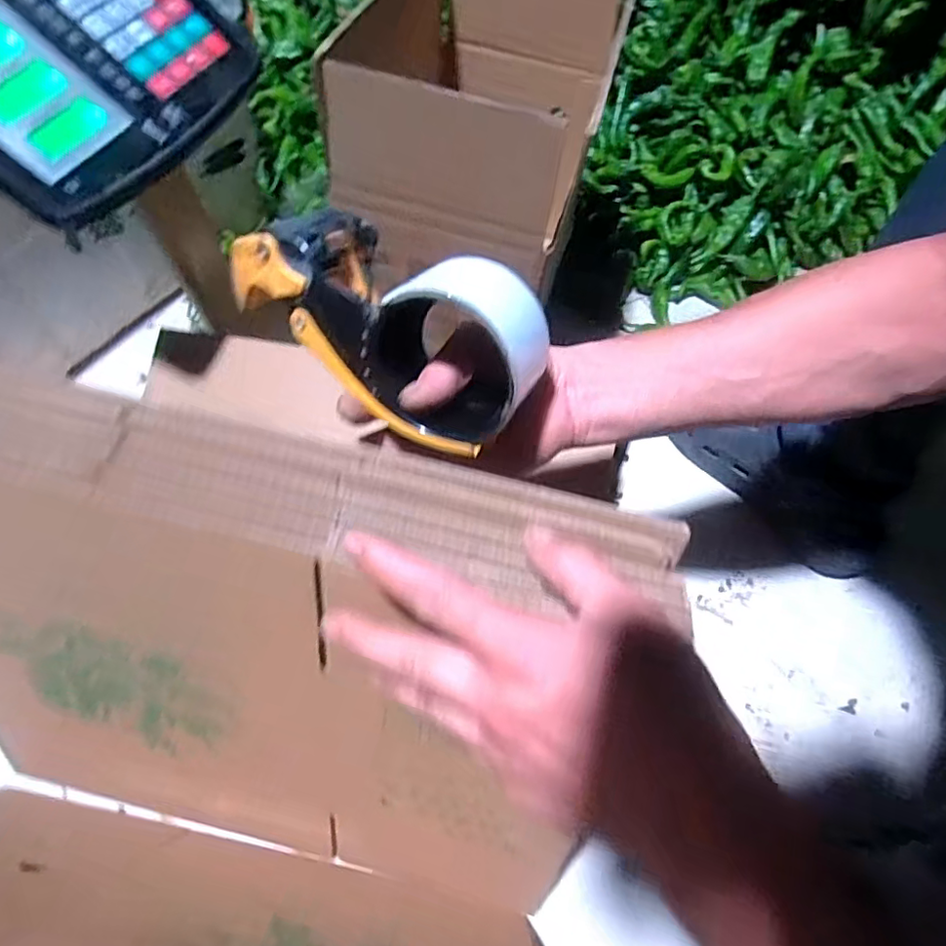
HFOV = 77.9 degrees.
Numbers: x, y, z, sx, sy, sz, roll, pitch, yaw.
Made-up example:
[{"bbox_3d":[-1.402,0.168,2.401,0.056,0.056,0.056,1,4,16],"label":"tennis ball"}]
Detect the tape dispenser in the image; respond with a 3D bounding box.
[{"bbox_3d":[-0.042,-0.082,0.314,0.154,0.091,0.073,29,64,13],"label":"tape dispenser"}]

